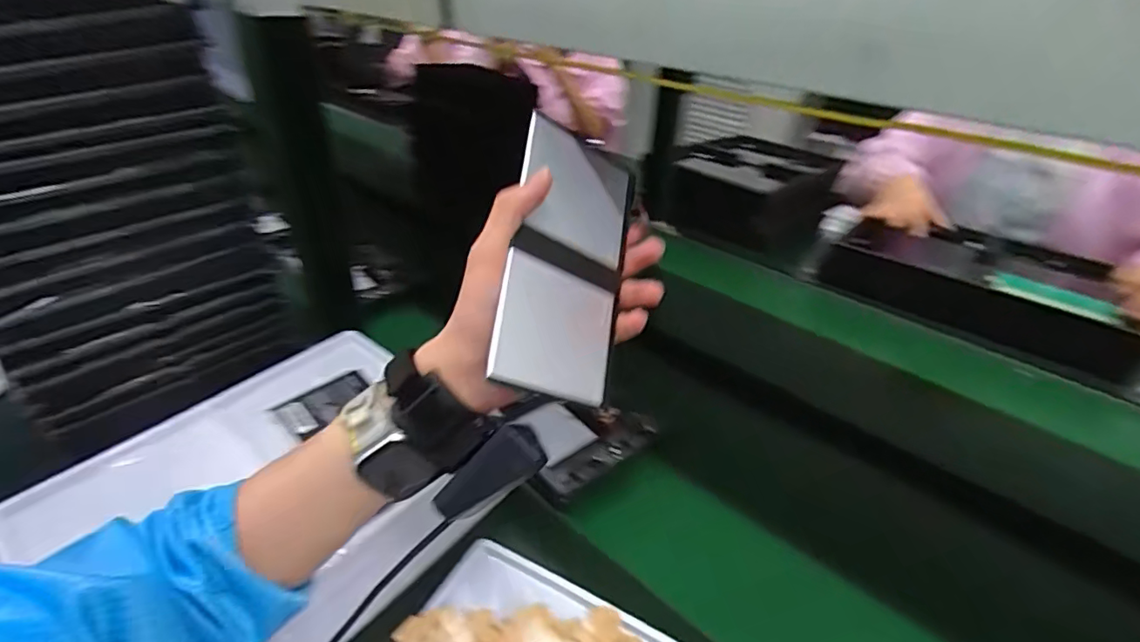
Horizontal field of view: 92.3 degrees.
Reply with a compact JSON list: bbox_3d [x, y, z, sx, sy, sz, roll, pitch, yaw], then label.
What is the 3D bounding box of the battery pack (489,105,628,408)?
[{"bbox_3d":[0.001,-0.037,0.343,0.089,0.167,0.007,20,-22,-38],"label":"battery pack"}]

